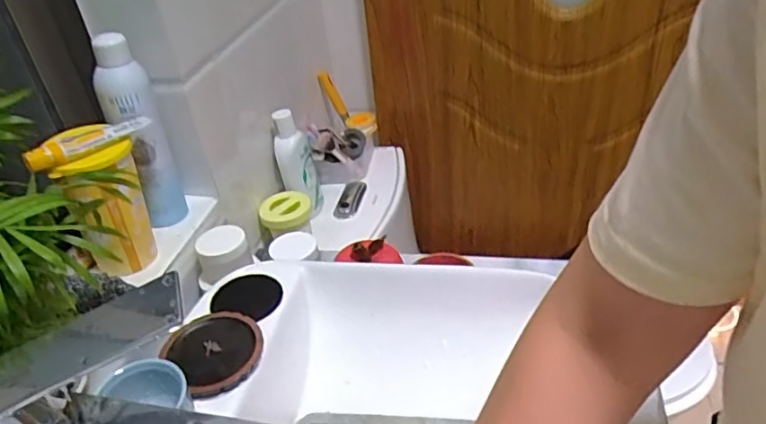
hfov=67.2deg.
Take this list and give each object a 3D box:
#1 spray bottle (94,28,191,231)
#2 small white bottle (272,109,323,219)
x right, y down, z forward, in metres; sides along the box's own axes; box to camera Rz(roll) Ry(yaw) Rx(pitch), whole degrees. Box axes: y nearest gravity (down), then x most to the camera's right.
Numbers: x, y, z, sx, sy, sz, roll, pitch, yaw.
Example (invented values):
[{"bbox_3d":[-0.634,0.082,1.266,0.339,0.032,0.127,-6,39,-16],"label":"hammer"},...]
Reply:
[{"bbox_3d":[-0.283,-0.086,0.681,0.056,0.237,0.061,-21,38,-19],"label":"spray bottle"},{"bbox_3d":[-0.141,-0.080,0.953,0.060,0.183,0.062,-3,36,6],"label":"small white bottle"}]

